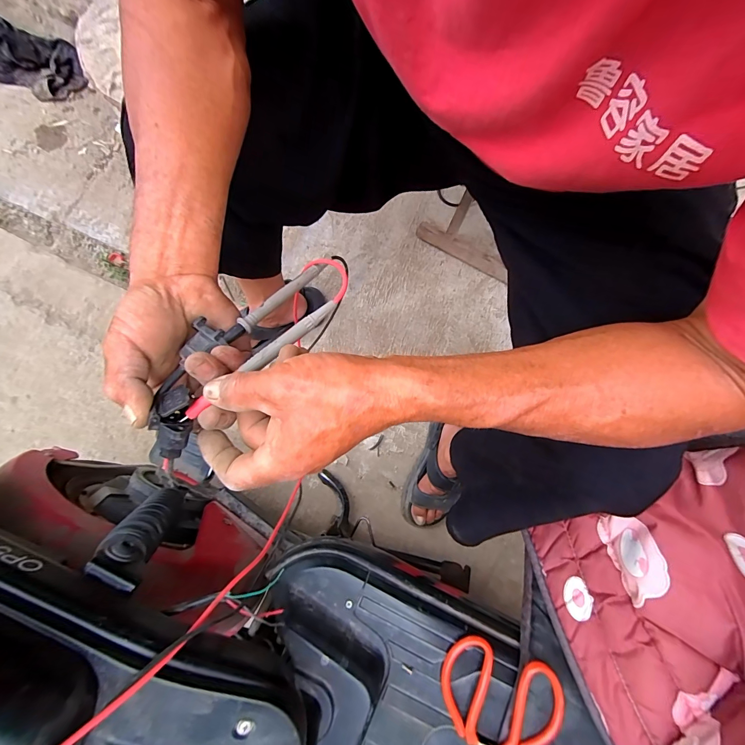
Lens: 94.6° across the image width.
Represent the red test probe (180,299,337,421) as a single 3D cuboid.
[{"bbox_3d":[-0.078,-0.011,0.244,0.129,0.009,0.010,-40,80,-10],"label":"red test probe"}]

